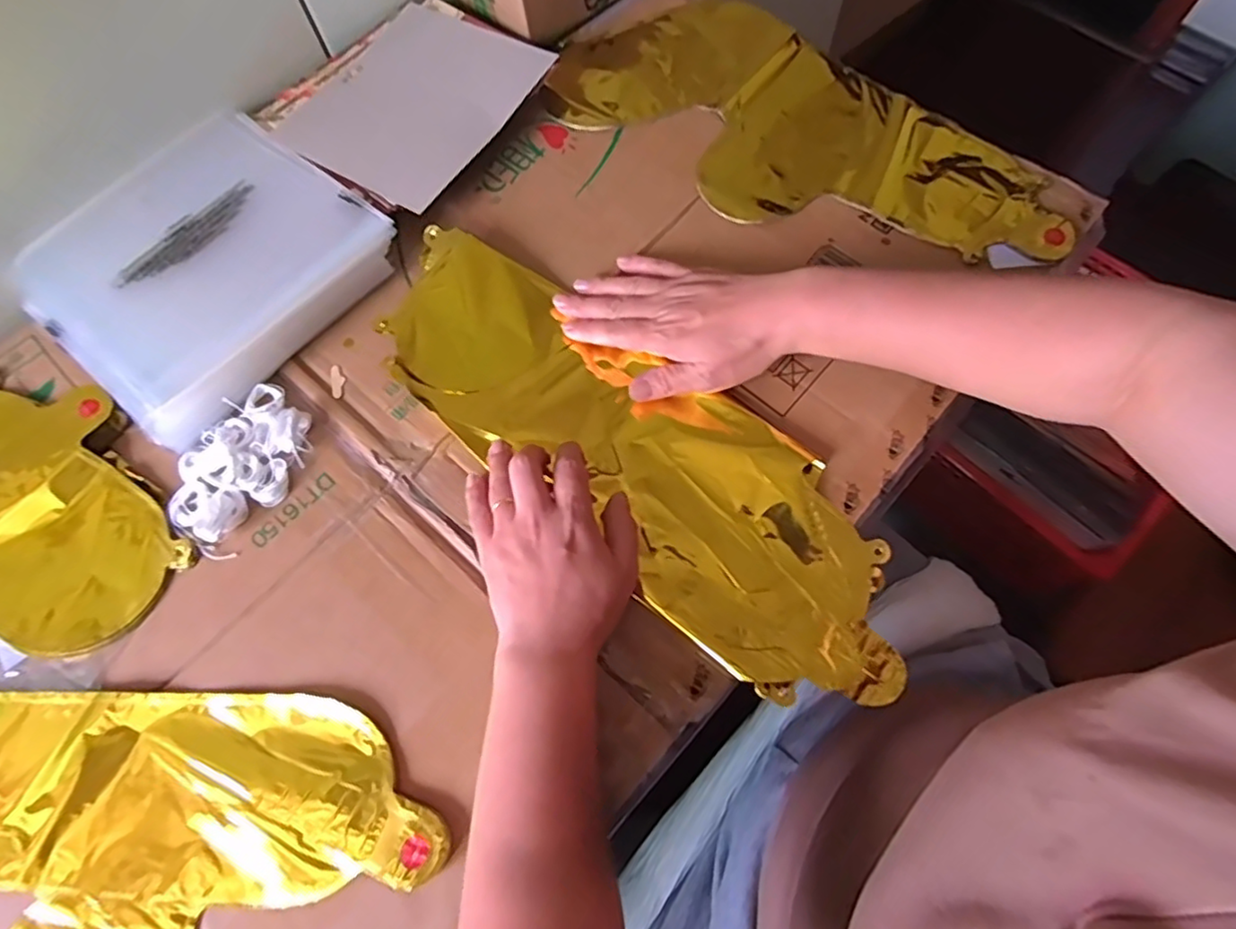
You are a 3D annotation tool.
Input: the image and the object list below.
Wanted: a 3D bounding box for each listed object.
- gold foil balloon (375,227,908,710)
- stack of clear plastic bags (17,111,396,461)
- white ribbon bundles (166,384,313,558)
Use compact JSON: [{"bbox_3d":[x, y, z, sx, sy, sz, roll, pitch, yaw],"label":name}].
[{"bbox_3d":[0.009,-0.010,0.434,0.422,0.017,0.137,39,75,14],"label":"gold foil balloon"},{"bbox_3d":[-0.309,-0.151,0.482,0.208,0.034,0.220,37,75,15],"label":"stack of clear plastic bags"},{"bbox_3d":[-0.256,0.000,0.430,0.071,0.018,0.107,36,74,15],"label":"white ribbon bundles"}]

